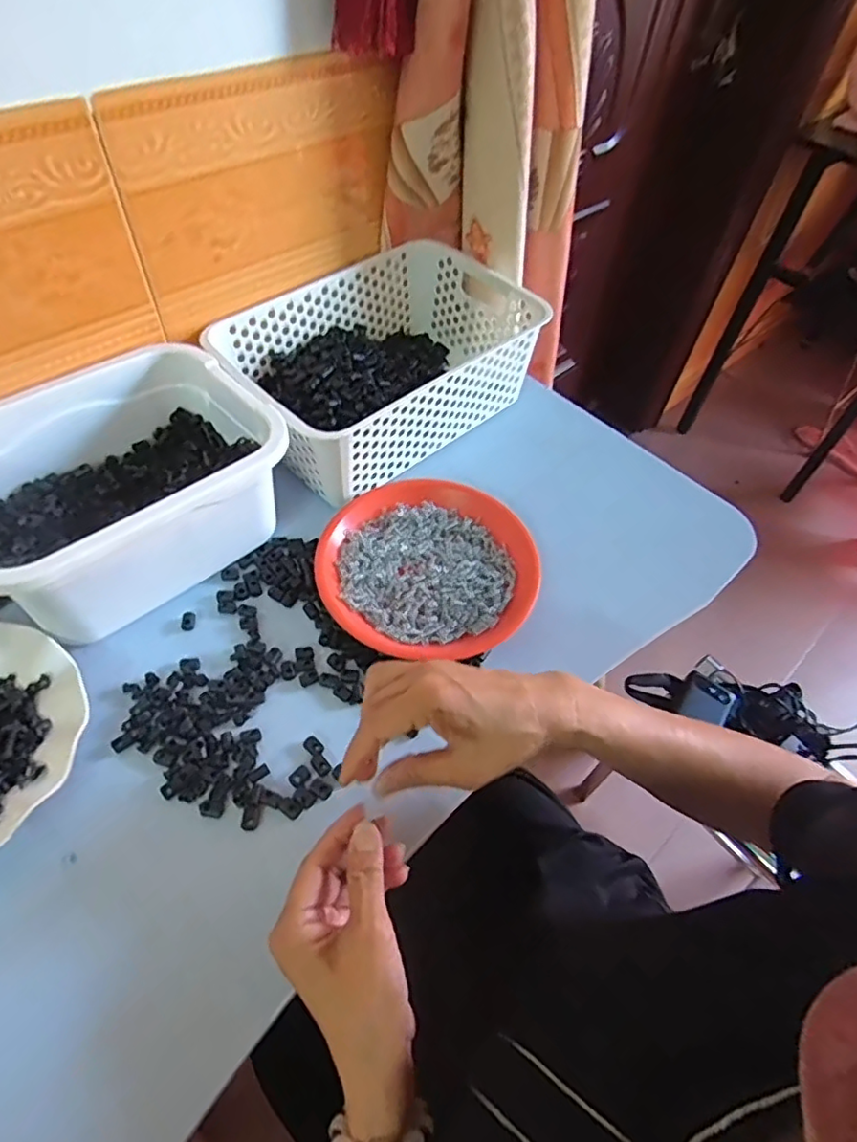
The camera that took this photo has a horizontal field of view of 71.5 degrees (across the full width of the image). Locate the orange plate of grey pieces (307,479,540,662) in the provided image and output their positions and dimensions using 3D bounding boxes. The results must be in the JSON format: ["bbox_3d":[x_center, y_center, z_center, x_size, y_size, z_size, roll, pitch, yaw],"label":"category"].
[{"bbox_3d":[-0.003,-0.005,0.544,0.188,0.028,0.188,2,54,-3],"label":"orange plate of grey pieces"}]

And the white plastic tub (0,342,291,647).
[{"bbox_3d":[-0.260,-0.069,0.512,0.249,0.115,0.182,-37,64,-26],"label":"white plastic tub"}]

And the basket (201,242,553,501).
[{"bbox_3d":[-0.049,-0.217,0.634,0.306,0.102,0.198,-34,63,-25],"label":"basket"}]

